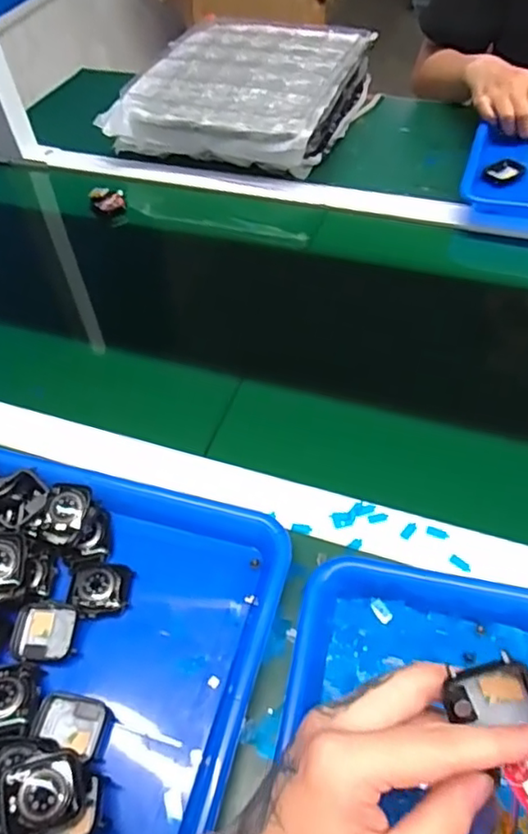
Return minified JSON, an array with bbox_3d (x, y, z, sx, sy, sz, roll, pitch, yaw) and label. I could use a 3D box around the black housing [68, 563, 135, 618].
[{"bbox_3d":[-0.117,0.123,0.418,0.041,0.010,0.037,3,52,6],"label":"black housing"}]

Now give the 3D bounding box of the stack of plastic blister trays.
[{"bbox_3d":[-0.020,-0.458,0.837,0.293,0.081,0.316,20,56,18],"label":"stack of plastic blister trays"}]

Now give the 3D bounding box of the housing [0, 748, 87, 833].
[{"bbox_3d":[-0.120,0.205,0.319,0.041,0.016,0.033,-20,53,-12],"label":"housing"}]

